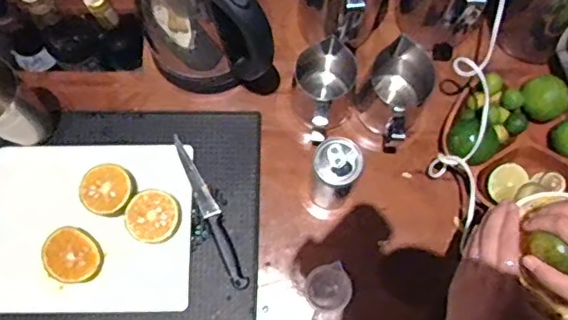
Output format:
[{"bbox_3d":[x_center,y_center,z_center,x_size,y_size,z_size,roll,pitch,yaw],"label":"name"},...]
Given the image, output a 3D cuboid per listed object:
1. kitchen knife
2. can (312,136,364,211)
[{"bbox_3d":[-0.096,0.065,0.721,0.022,0.013,0.211,-25,76,-7],"label":"kitchen knife"},{"bbox_3d":[0.060,0.022,0.668,0.055,0.141,0.059,0,75,0],"label":"can"}]

